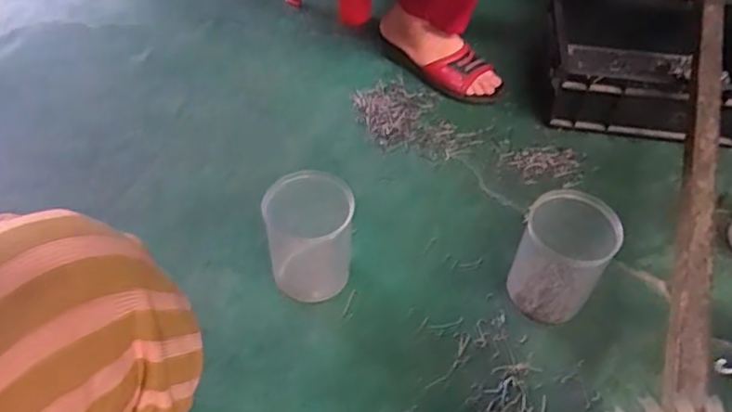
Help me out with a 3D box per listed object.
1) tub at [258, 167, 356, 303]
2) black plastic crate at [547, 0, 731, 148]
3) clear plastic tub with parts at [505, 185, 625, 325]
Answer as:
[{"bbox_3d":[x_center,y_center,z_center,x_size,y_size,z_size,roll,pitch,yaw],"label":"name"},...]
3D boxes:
[{"bbox_3d":[-0.067,0.041,0.779,0.106,0.138,0.091,-9,51,-8],"label":"tub"},{"bbox_3d":[0.458,-0.236,1.029,0.343,0.105,0.266,8,51,6],"label":"black plastic crate"},{"bbox_3d":[0.234,0.056,0.757,0.100,0.153,0.105,0,50,0],"label":"clear plastic tub with parts"}]

